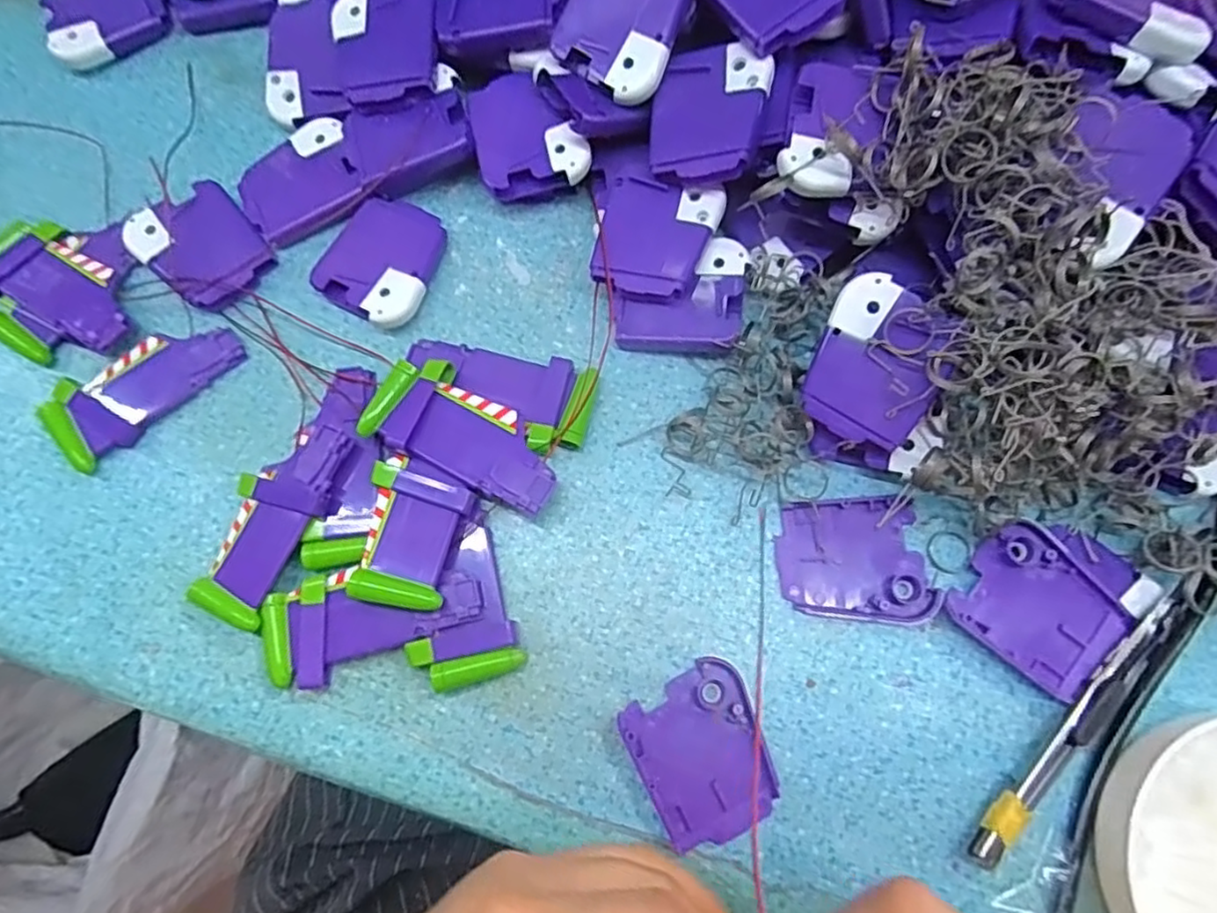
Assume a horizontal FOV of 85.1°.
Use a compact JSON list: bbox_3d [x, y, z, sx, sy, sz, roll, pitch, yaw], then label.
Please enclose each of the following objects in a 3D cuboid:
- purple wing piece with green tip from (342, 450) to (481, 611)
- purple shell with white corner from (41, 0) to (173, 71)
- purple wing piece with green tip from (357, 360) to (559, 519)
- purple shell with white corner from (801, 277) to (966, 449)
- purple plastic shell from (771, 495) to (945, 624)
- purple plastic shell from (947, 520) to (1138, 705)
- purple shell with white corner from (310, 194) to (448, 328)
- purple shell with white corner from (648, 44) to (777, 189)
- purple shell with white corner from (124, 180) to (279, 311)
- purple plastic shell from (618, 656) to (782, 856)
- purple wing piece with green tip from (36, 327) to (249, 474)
[{"bbox_3d":[-0.084,0.032,0.278,0.043,0.008,0.060,13,77,5],"label":"purple wing piece with green tip"},{"bbox_3d":[-0.281,-0.242,0.368,0.058,0.020,0.046,-37,78,-7],"label":"purple shell with white corner"},{"bbox_3d":[-0.060,-0.009,0.294,0.087,0.019,0.042,25,78,8],"label":"purple wing piece with green tip"},{"bbox_3d":[0.109,-0.038,0.266,0.049,0.006,0.061,23,102,20],"label":"purple shell with white corner"},{"bbox_3d":[0.104,0.043,0.281,0.061,0.006,0.050,-2,76,1],"label":"purple plastic shell"},{"bbox_3d":[0.178,0.057,0.271,0.057,0.011,0.064,38,80,10],"label":"purple plastic shell"},{"bbox_3d":[-0.108,-0.095,0.321,0.051,0.016,0.061,27,78,8],"label":"purple shell with white corner"},{"bbox_3d":[0.045,-0.150,0.297,0.049,0.015,0.059,10,85,21],"label":"purple shell with white corner"},{"bbox_3d":[-0.198,-0.102,0.323,0.049,0.015,0.059,-41,78,-8],"label":"purple shell with white corner"},{"bbox_3d":[0.038,0.119,0.264,0.051,0.007,0.059,-26,77,-5],"label":"purple plastic shell"},{"bbox_3d":[-0.218,-0.034,0.311,0.088,0.011,0.039,-41,78,-8],"label":"purple wing piece with green tip"}]

